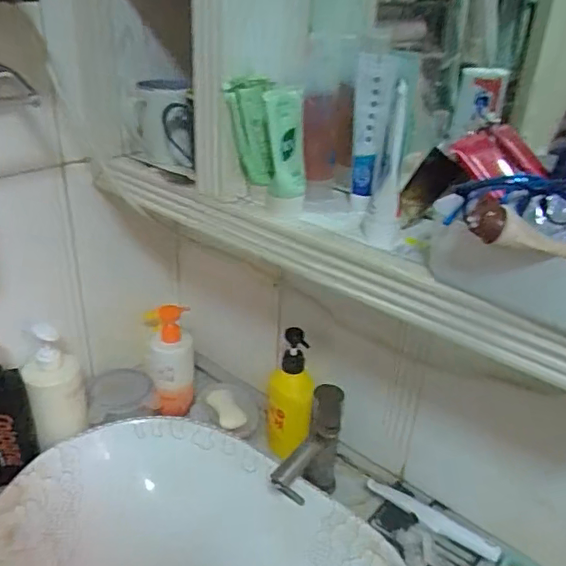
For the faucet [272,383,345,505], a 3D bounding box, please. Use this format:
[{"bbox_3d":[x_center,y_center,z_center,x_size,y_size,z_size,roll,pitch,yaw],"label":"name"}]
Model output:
[{"bbox_3d":[0.041,0.250,0.778,0.063,0.169,0.137,19,31,22],"label":"faucet"}]

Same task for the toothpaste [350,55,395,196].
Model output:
[{"bbox_3d":[0.094,-0.173,0.617,0.034,0.146,0.032,4,29,-3],"label":"toothpaste"}]

